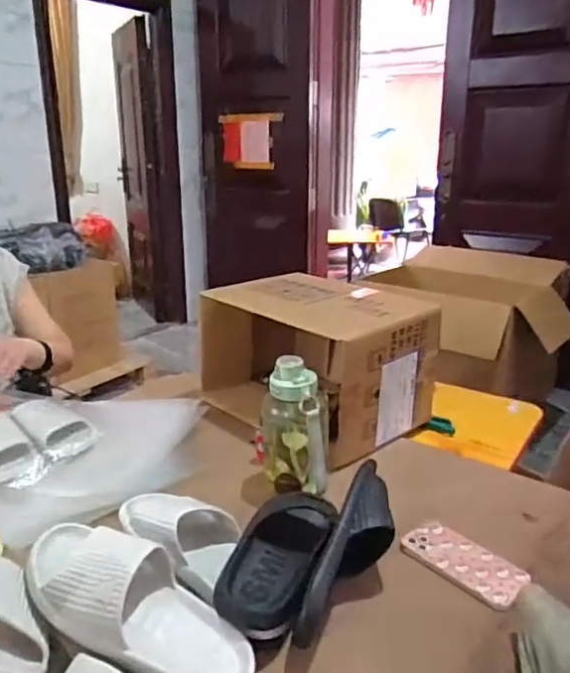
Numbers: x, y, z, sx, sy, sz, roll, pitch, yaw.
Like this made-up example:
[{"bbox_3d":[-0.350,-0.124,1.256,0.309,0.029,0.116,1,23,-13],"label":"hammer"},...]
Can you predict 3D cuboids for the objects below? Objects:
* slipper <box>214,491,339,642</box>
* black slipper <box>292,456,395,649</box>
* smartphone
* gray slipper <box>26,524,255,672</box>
[{"bbox_3d":[-0.003,0.276,0.754,0.109,0.068,0.232,6,19,16],"label":"slipper"},{"bbox_3d":[0.089,0.260,0.729,0.064,0.099,0.241,9,21,24],"label":"black slipper"},{"bbox_3d":[0.240,0.299,0.796,0.089,0.012,0.162,-23,29,-37],"label":"smartphone"},{"bbox_3d":[-0.149,0.282,0.633,0.265,0.080,0.123,31,25,8],"label":"gray slipper"}]

